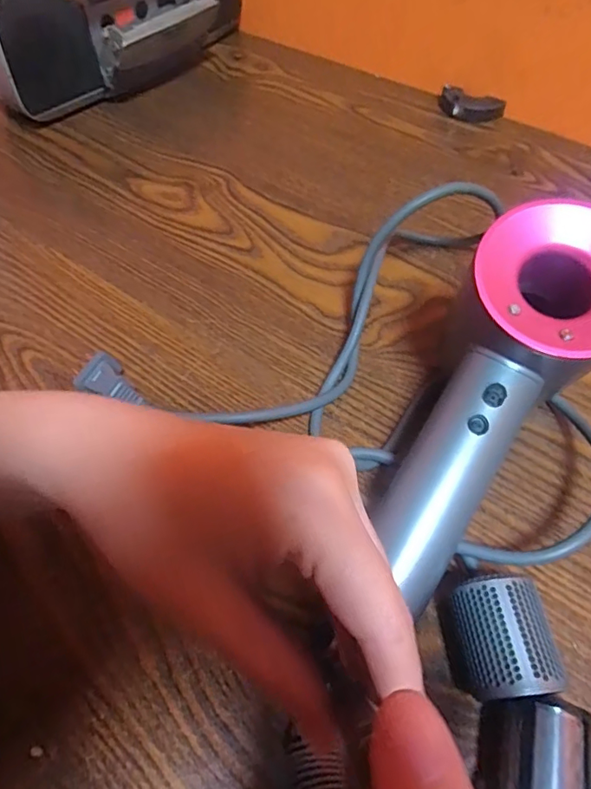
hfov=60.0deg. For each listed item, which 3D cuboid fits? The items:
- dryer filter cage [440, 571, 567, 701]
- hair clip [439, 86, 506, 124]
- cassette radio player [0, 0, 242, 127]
[{"bbox_3d":[0.085,0.105,0.221,0.039,0.039,0.044,-5,56,-3],"label":"dryer filter cage"},{"bbox_3d":[0.162,-0.265,0.473,0.059,0.018,0.030,15,57,10],"label":"hair clip"},{"bbox_3d":[-0.172,-0.355,0.486,0.268,0.135,0.122,-23,59,-14],"label":"cassette radio player"}]

